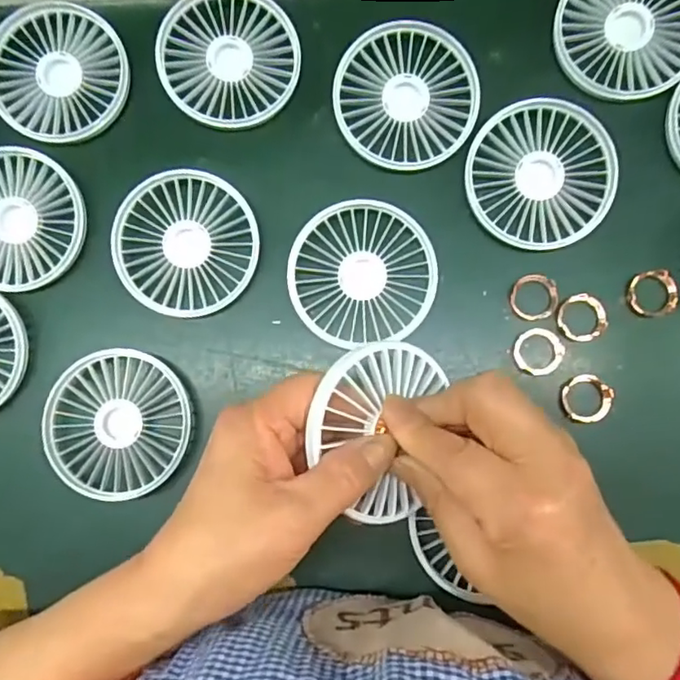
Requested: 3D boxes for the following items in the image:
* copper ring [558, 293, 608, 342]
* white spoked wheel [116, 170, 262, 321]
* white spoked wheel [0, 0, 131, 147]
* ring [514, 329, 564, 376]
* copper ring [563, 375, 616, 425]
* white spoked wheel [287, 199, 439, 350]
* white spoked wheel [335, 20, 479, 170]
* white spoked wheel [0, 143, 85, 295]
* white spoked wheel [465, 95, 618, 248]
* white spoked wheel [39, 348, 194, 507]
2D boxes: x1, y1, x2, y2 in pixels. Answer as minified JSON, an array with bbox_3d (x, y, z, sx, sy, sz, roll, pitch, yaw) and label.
[{"bbox_3d":[0.146,-0.013,0.352,0.029,0.008,0.028,0,84,3],"label":"copper ring"},{"bbox_3d":[-0.094,-0.059,0.362,0.086,0.013,0.085,0,84,3],"label":"white spoked wheel"},{"bbox_3d":[-0.183,-0.173,0.382,0.085,0.013,0.095,-36,83,-1],"label":"white spoked wheel"},{"bbox_3d":[0.118,0.008,0.351,0.028,0.005,0.028,0,84,3],"label":"ring"},{"bbox_3d":[0.146,0.035,0.347,0.028,0.005,0.028,0,84,3],"label":"copper ring"},{"bbox_3d":[0.014,-0.040,0.358,0.085,0.013,0.084,0,84,3],"label":"white spoked wheel"},{"bbox_3d":[0.041,-0.150,0.362,0.084,0.014,0.085,0,84,3],"label":"white spoked wheel"},{"bbox_3d":[-0.206,-0.076,0.370,0.086,0.010,0.087,0,84,3],"label":"white spoked wheel"},{"bbox_3d":[0.120,-0.100,0.353,0.085,0.011,0.085,0,84,3],"label":"white spoked wheel"},{"bbox_3d":[-0.136,0.051,0.358,0.081,0.011,0.087,0,84,3],"label":"white spoked wheel"}]

